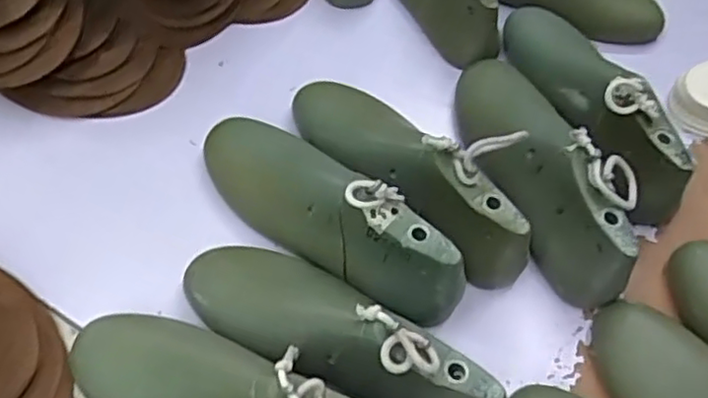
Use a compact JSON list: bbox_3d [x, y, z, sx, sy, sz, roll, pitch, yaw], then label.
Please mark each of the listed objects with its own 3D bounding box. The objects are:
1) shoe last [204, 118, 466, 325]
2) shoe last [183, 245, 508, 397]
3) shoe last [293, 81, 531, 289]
[{"bbox_3d":[-0.023,-0.001,0.534,0.257,0.085,0.082,36,65,18],"label":"shoe last"},{"bbox_3d":[-0.012,0.095,0.490,0.254,0.101,0.086,24,61,25],"label":"shoe last"},{"bbox_3d":[0.043,-0.031,0.566,0.086,0.106,0.255,-34,54,-19],"label":"shoe last"}]

